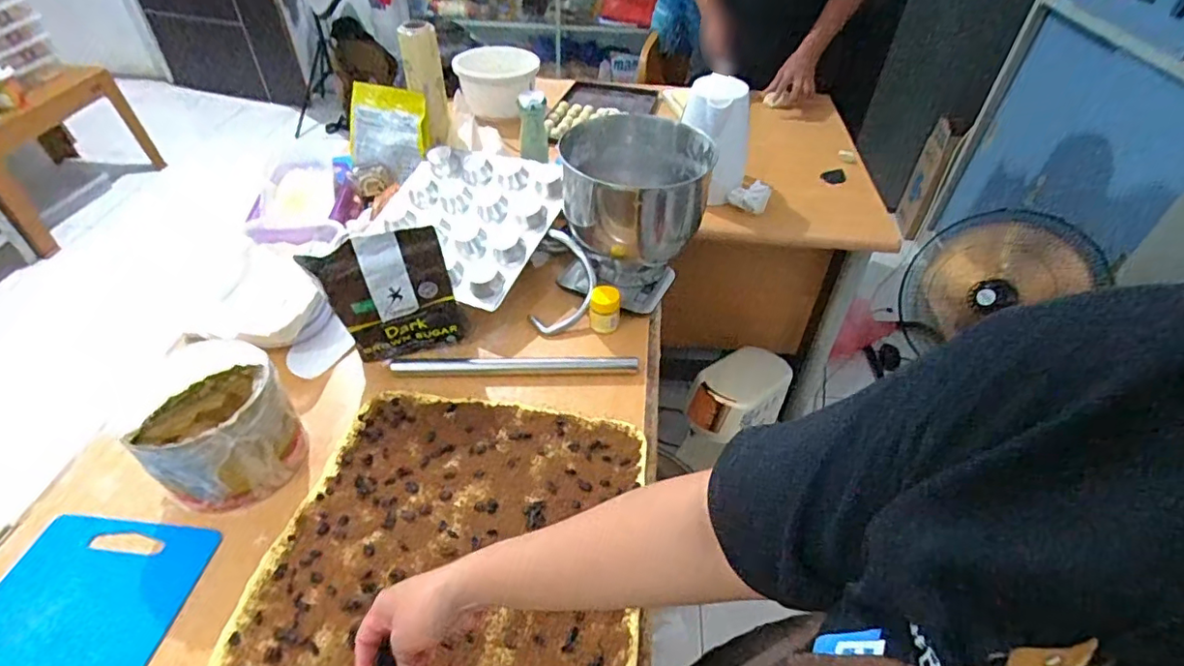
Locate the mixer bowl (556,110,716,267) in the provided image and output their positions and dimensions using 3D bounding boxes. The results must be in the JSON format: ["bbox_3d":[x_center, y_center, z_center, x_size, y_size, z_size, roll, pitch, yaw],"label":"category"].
[{"bbox_3d":[0.068,-0.216,0.906,0.217,0.172,0.202,1,44,-1],"label":"mixer bowl"}]

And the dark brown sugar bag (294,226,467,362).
[{"bbox_3d":[-0.275,-0.048,0.774,0.178,0.186,0.046,-13,46,-15],"label":"dark brown sugar bag"}]

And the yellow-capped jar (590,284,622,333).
[{"bbox_3d":[0.019,-0.039,0.867,0.046,0.060,0.039,1,44,-1],"label":"yellow-capped jar"}]

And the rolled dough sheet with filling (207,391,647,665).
[{"bbox_3d":[-0.150,0.258,0.609,0.394,0.015,0.451,6,44,4],"label":"rolled dough sheet with filling"}]

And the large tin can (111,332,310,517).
[{"bbox_3d":[-0.425,0.099,0.661,0.134,0.151,0.146,-13,46,-15],"label":"large tin can"}]

